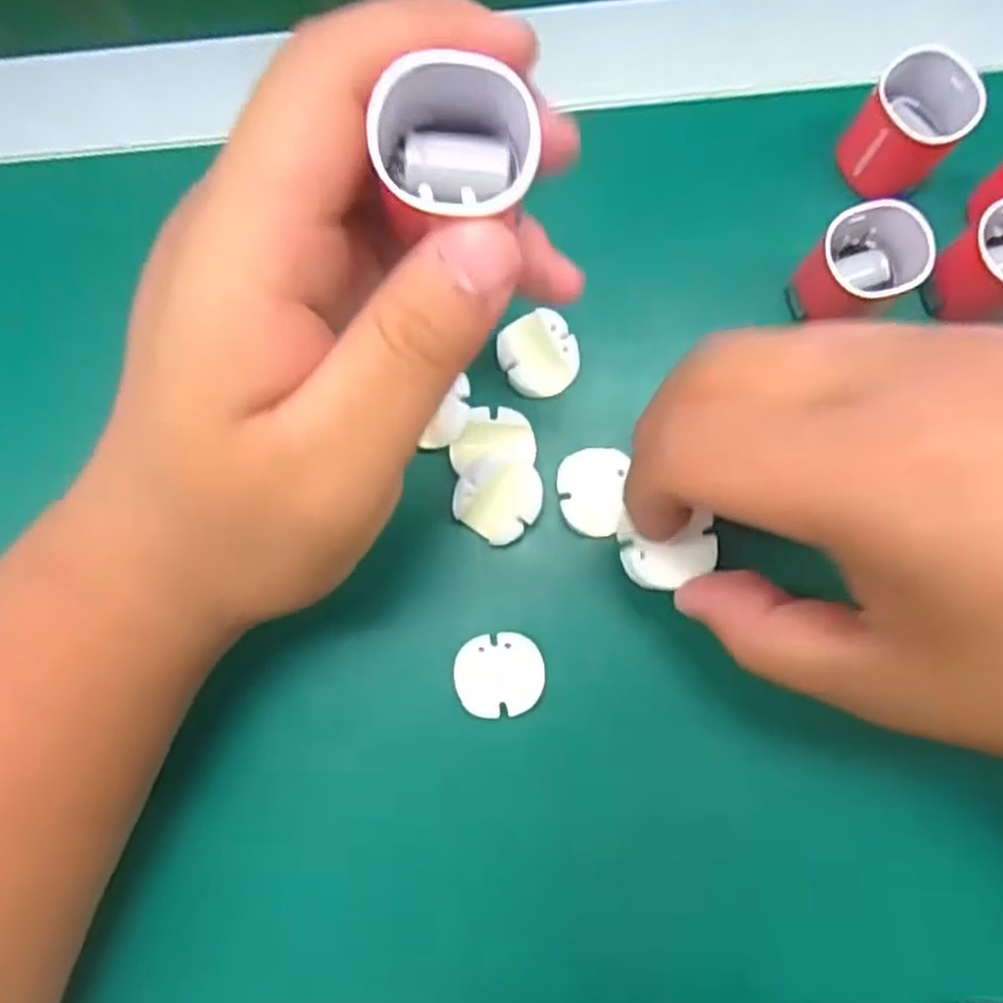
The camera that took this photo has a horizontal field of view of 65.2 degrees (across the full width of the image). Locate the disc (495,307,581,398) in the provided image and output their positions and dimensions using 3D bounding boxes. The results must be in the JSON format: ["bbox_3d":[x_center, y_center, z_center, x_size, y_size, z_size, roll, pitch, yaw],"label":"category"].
[{"bbox_3d":[0.013,-0.048,0.257,0.024,0.004,0.026,0,83,2],"label":"disc"}]

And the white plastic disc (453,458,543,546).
[{"bbox_3d":[-0.001,-0.002,0.246,0.026,0.005,0.027,-2,102,-8],"label":"white plastic disc"}]

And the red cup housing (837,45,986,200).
[{"bbox_3d":[0.127,-0.118,0.246,0.029,0.029,0.034,30,85,5],"label":"red cup housing"}]

